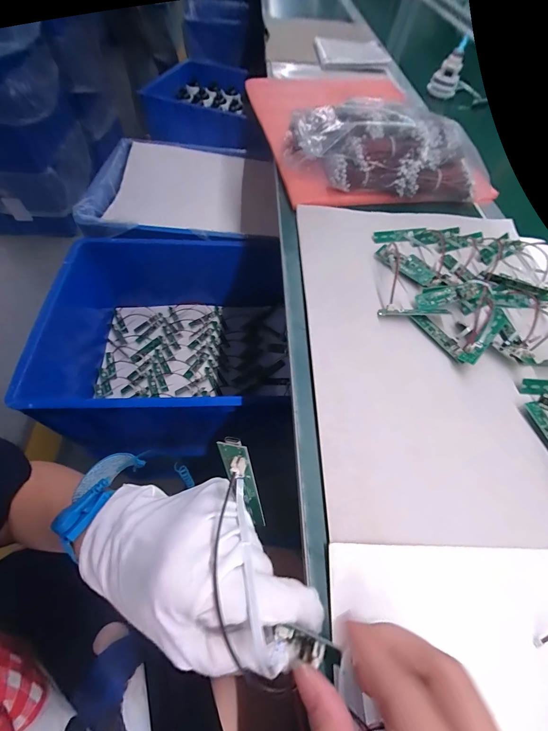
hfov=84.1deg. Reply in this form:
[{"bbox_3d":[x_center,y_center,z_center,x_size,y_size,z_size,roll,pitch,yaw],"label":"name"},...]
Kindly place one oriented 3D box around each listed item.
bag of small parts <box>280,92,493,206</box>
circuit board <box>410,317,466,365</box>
[{"bbox_3d":[0.195,-0.358,0.507,0.337,0.083,0.153,-4,60,-7],"label":"bag of small parts"},{"bbox_3d":[0.196,-0.035,0.358,0.019,0.008,0.074,-30,66,-20],"label":"circuit board"}]

